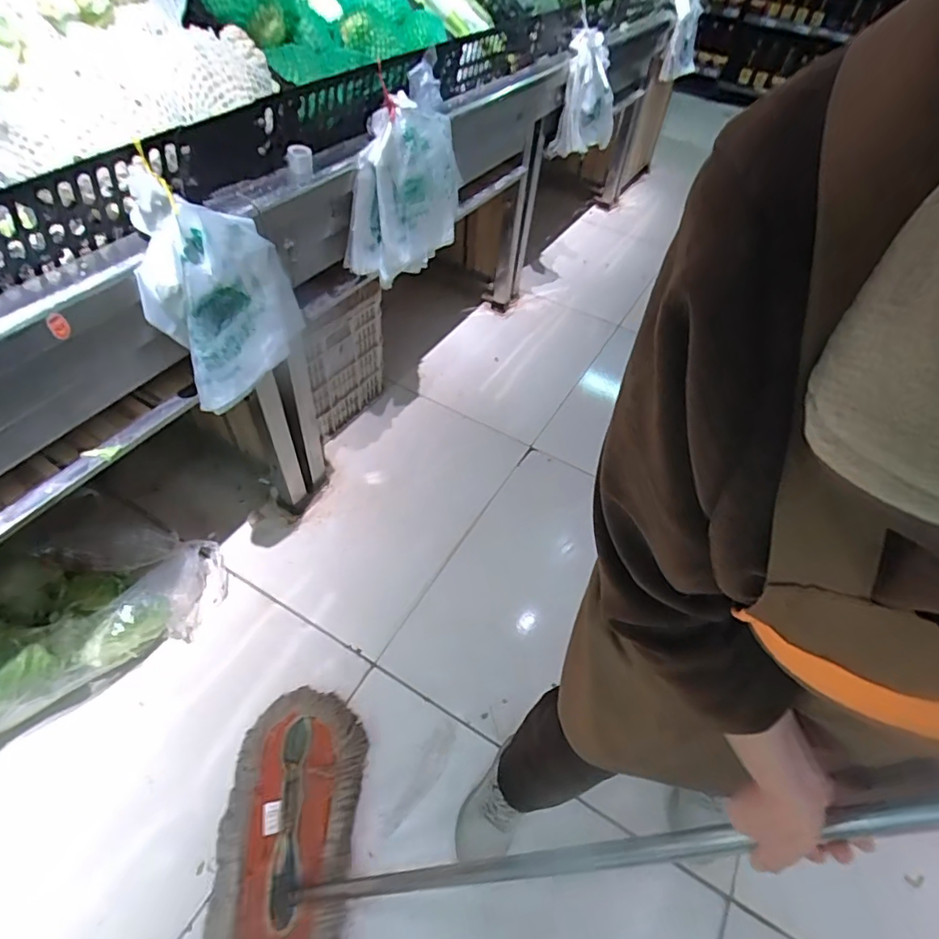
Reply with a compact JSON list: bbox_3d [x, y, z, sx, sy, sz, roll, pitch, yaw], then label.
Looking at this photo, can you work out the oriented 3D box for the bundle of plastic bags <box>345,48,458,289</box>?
[{"bbox_3d":[-0.128,-0.605,1.157,0.088,0.321,0.449,20,51,11],"label":"bundle of plastic bags"}]

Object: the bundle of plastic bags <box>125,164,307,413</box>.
[{"bbox_3d":[-0.372,-0.275,0.805,0.046,0.328,0.230,27,59,33],"label":"bundle of plastic bags"}]

